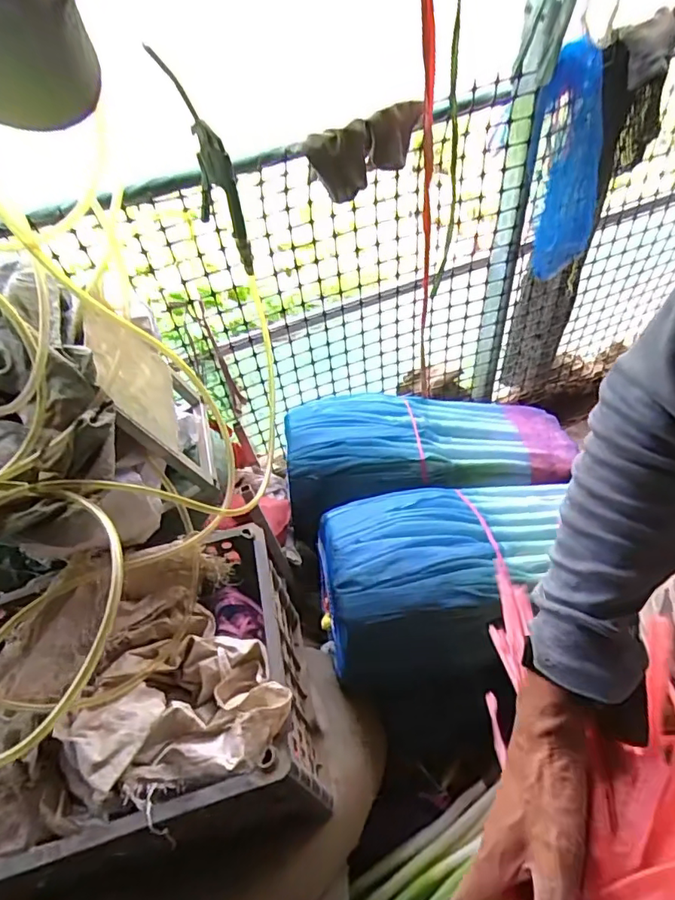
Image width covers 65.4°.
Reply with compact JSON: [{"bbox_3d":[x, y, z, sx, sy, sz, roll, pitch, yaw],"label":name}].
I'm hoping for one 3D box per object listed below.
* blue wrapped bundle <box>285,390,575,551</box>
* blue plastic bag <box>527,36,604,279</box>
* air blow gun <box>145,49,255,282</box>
[{"bbox_3d":[0.189,-0.005,1.104,0.601,0.186,0.261,-11,52,-1],"label":"blue wrapped bundle"},{"bbox_3d":[0.399,-0.479,0.904,0.145,0.380,0.022,-32,53,2],"label":"blue plastic bag"},{"bbox_3d":[-0.171,-0.375,0.712,0.037,0.280,0.085,-40,44,-22],"label":"air blow gun"}]

